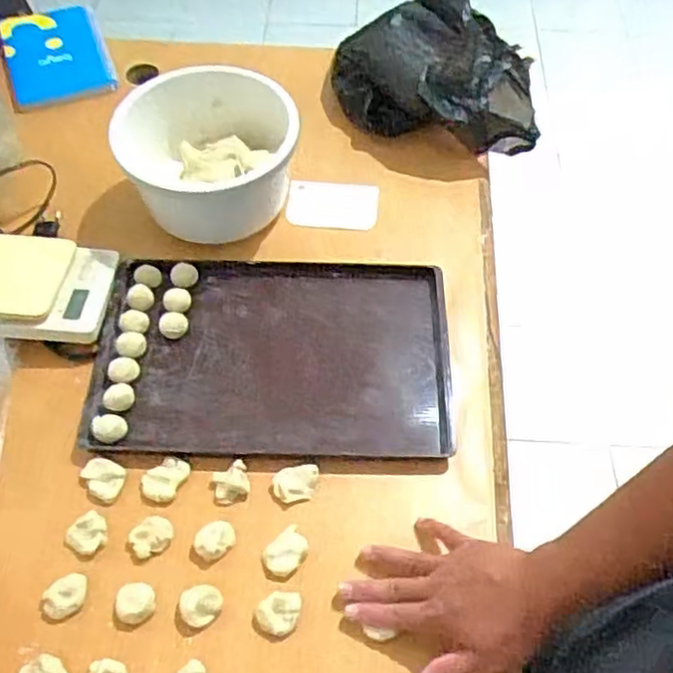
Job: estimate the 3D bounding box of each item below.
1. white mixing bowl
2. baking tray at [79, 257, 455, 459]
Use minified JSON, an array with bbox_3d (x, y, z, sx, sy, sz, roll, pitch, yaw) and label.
[{"bbox_3d":[-0.148,-0.213,0.829,0.194,0.126,0.192,-2,56,-3],"label":"white mixing bowl"},{"bbox_3d":[-0.067,0.018,0.756,0.367,0.026,0.243,1,56,-1],"label":"baking tray"}]

